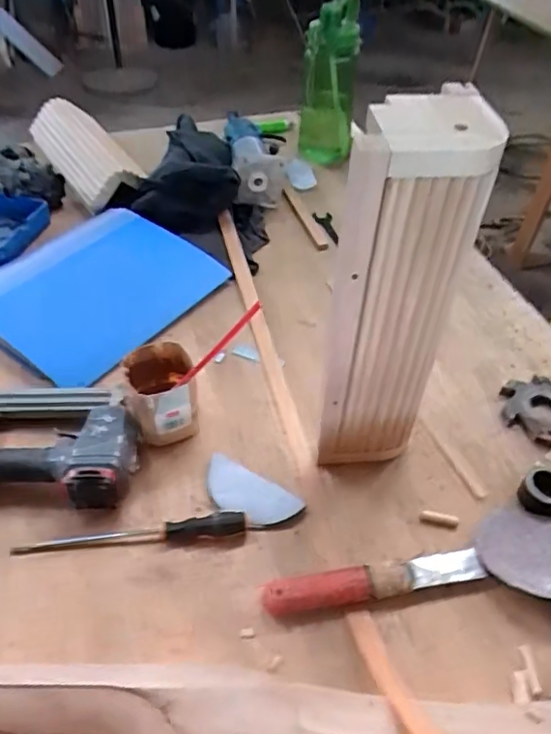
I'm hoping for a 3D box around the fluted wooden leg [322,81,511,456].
[{"bbox_3d":[0.105,-0.058,0.563,0.120,0.375,0.114,-3,45,-5],"label":"fluted wooden leg"}]

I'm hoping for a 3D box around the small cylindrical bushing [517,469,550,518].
[{"bbox_3d":[0.290,0.140,0.630,0.045,0.031,0.046,1,47,-1],"label":"small cylindrical bushing"}]

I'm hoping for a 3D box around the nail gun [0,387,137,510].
[{"bbox_3d":[-0.272,0.072,0.653,0.250,0.062,0.156,8,47,5],"label":"nail gun"}]

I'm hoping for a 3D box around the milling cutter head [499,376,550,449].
[{"bbox_3d":[0.332,0.055,0.723,0.104,0.016,0.096,1,47,-1],"label":"milling cutter head"}]

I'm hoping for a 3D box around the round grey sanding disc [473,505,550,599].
[{"bbox_3d":[0.261,0.184,0.583,0.109,0.007,0.105,-3,29,1],"label":"round grey sanding disc"}]

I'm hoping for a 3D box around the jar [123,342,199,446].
[{"bbox_3d":[-0.132,0.031,0.670,0.075,0.085,0.075,-8,48,-10],"label":"jar"}]

